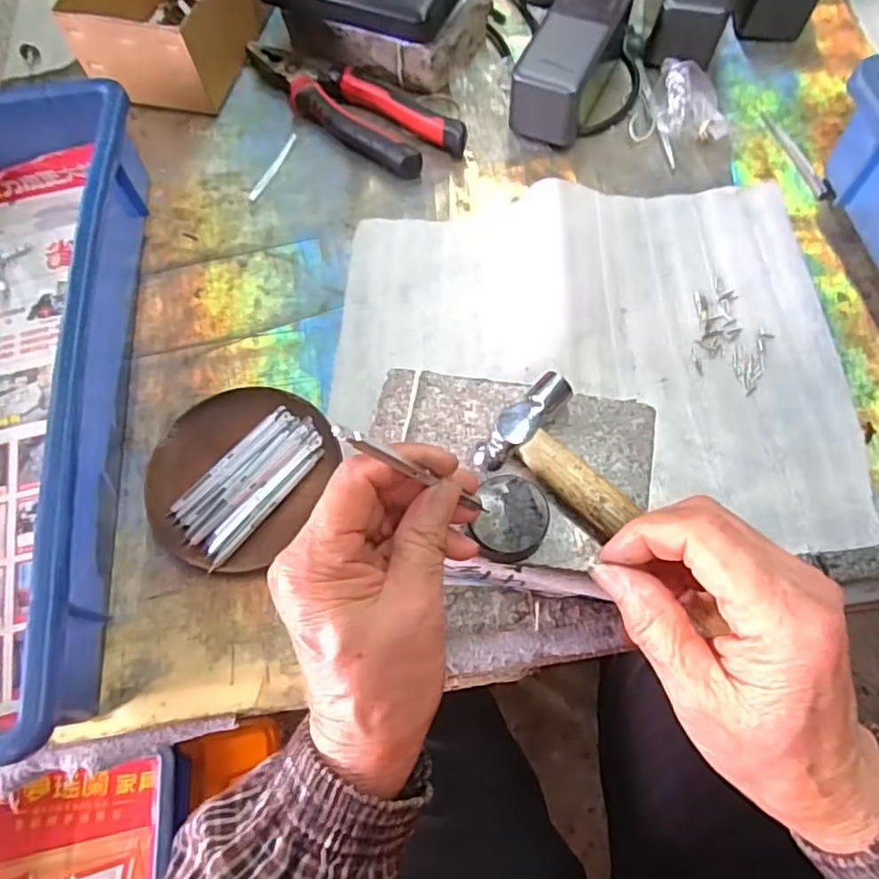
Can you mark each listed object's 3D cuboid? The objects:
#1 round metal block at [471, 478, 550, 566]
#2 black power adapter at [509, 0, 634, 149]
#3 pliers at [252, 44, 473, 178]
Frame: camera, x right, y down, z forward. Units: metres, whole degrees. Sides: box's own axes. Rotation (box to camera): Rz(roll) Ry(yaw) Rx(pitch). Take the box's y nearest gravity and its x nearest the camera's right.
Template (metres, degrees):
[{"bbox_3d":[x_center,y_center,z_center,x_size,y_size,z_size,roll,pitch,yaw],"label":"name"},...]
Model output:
[{"bbox_3d":[0.034,0.040,0.294,0.032,0.020,0.039,13,69,7],"label":"round metal block"},{"bbox_3d":[0.103,-0.297,0.483,0.055,0.056,0.132,24,69,11],"label":"black power adapter"},{"bbox_3d":[-0.073,-0.273,0.498,0.204,0.024,0.058,39,73,16],"label":"pliers"}]

